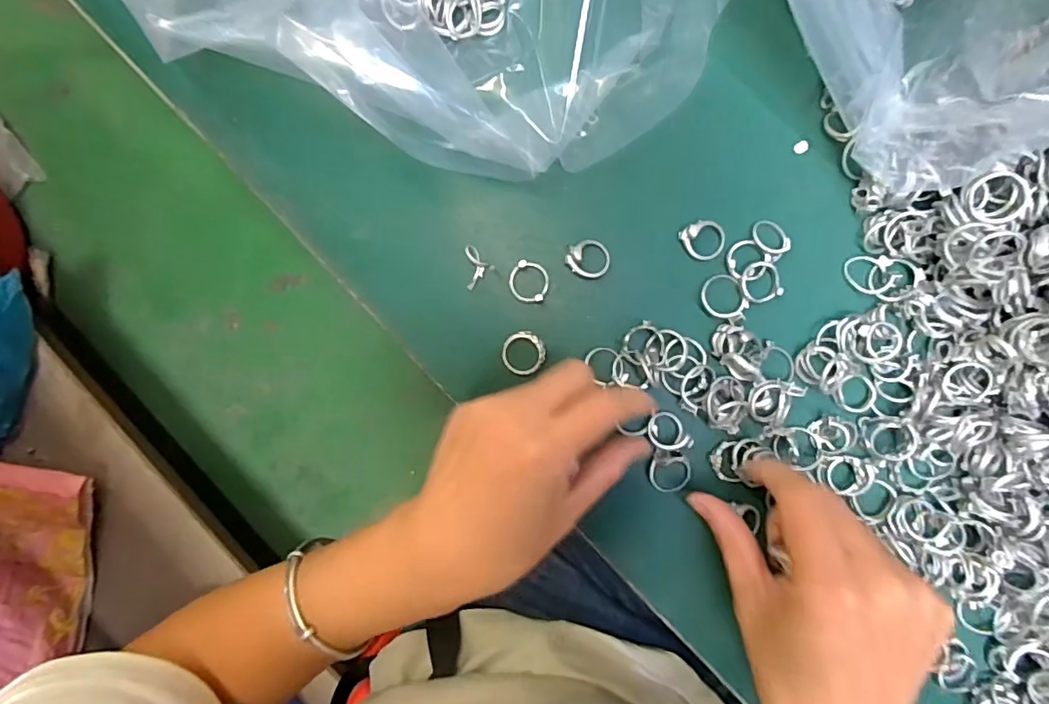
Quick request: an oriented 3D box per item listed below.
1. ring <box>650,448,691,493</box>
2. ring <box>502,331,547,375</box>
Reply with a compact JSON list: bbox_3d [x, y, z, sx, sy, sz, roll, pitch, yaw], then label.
[{"bbox_3d":[0.075,0.063,0.282,0.021,0.008,0.021,0,93,5],"label":"ring"},{"bbox_3d":[-0.001,0.000,0.289,0.023,0.008,0.022,0,93,5],"label":"ring"}]

